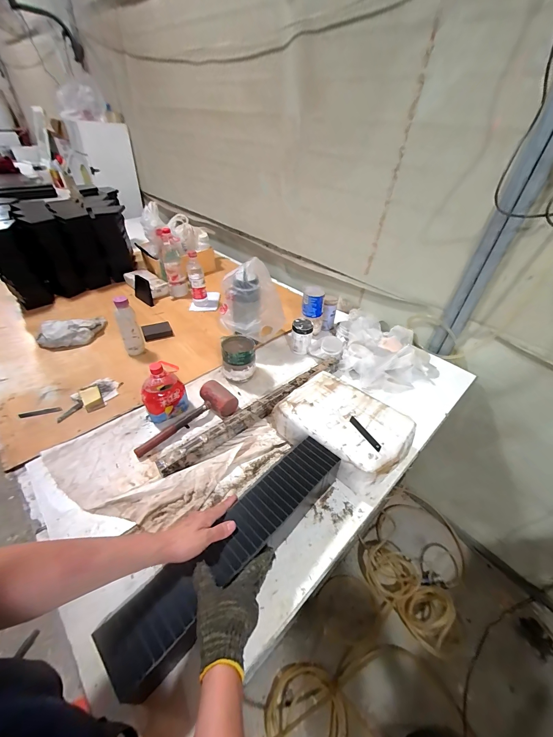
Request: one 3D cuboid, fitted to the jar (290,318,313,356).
[{"bbox_3d":[0.088,-0.112,1.026,0.073,0.109,0.076,4,41,-1],"label":"jar"}]

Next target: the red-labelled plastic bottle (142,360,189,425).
[{"bbox_3d":[-0.298,0.061,0.778,0.105,0.151,0.081,-14,44,-20],"label":"red-labelled plastic bottle"}]

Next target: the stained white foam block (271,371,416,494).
[{"bbox_3d":[0.161,0.148,0.723,0.284,0.109,0.196,33,49,29],"label":"stained white foam block"}]

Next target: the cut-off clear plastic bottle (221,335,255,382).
[{"bbox_3d":[-0.116,-0.023,0.908,0.099,0.125,0.093,-4,42,-9],"label":"cut-off clear plastic bottle"}]

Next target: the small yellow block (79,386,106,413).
[{"bbox_3d":[-0.510,0.084,0.814,0.046,0.028,0.070,-26,49,-30],"label":"small yellow block"}]

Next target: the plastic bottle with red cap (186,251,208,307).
[{"bbox_3d":[-0.321,-0.357,1.189,0.062,0.205,0.074,-7,42,-12],"label":"plastic bottle with red cap"}]

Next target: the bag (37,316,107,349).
[{"bbox_3d":[-0.698,-0.129,1.010,0.203,0.060,0.095,-22,47,-27],"label":"bag"}]

